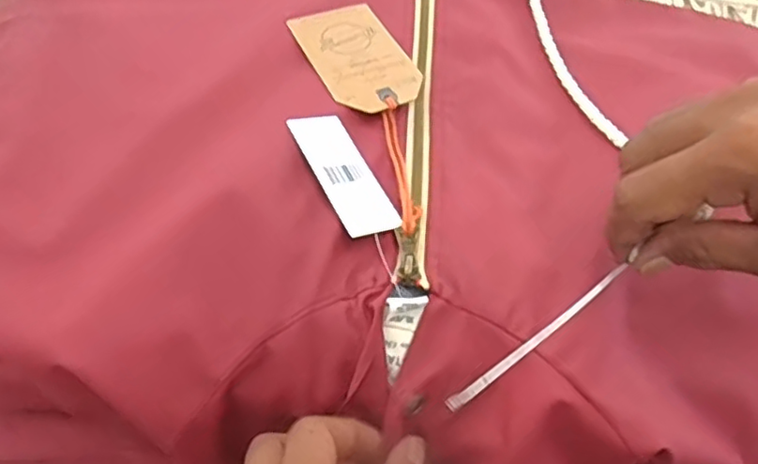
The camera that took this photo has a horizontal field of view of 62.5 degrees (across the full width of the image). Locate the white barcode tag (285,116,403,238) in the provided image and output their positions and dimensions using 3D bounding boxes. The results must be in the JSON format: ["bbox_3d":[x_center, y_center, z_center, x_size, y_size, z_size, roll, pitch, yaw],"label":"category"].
[{"bbox_3d":[-0.019,-0.033,0.334,0.032,0.010,0.083,-22,58,-19],"label":"white barcode tag"}]

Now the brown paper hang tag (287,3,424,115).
[{"bbox_3d":[-0.013,-0.111,0.394,0.058,0.004,0.096,-20,58,-18],"label":"brown paper hang tag"}]

